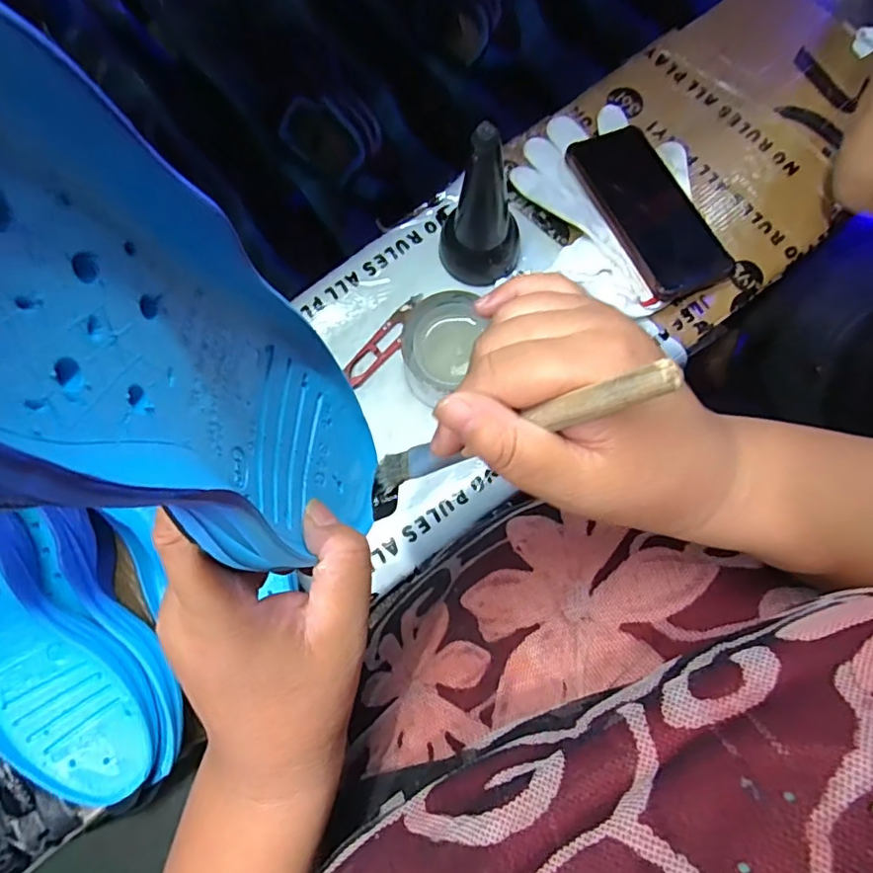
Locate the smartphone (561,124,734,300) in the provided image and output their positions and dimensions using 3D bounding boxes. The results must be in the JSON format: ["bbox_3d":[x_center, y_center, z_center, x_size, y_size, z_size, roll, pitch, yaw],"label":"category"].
[{"bbox_3d":[0.184,-0.198,0.487,0.084,0.008,0.165,-21,74,-14],"label":"smartphone"}]

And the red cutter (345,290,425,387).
[{"bbox_3d":[-0.042,-0.082,0.479,0.022,0.007,0.097,39,81,8],"label":"red cutter"}]

